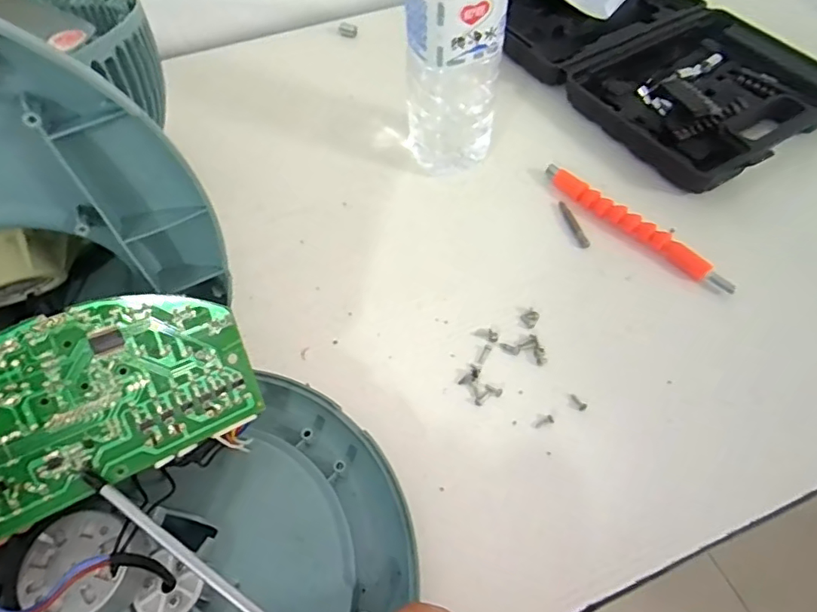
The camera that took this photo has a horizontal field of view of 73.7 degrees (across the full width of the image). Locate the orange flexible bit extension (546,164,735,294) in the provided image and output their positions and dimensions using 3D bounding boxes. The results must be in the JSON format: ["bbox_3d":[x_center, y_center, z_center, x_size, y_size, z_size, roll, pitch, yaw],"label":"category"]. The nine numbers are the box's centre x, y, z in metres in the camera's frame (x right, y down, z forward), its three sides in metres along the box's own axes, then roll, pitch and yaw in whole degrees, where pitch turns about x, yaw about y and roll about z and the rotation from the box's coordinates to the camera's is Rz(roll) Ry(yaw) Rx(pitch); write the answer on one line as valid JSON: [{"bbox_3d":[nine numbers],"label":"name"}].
[{"bbox_3d":[0.174,-0.063,0.425,0.015,0.012,0.165,-39,65,-23],"label":"orange flexible bit extension"}]

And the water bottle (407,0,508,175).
[{"bbox_3d":[0.033,-0.190,0.402,0.068,0.195,0.070,1,57,2],"label":"water bottle"}]

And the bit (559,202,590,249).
[{"bbox_3d":[0.132,-0.066,0.432,0.008,0.005,0.049,-11,57,-8],"label":"bit"}]

